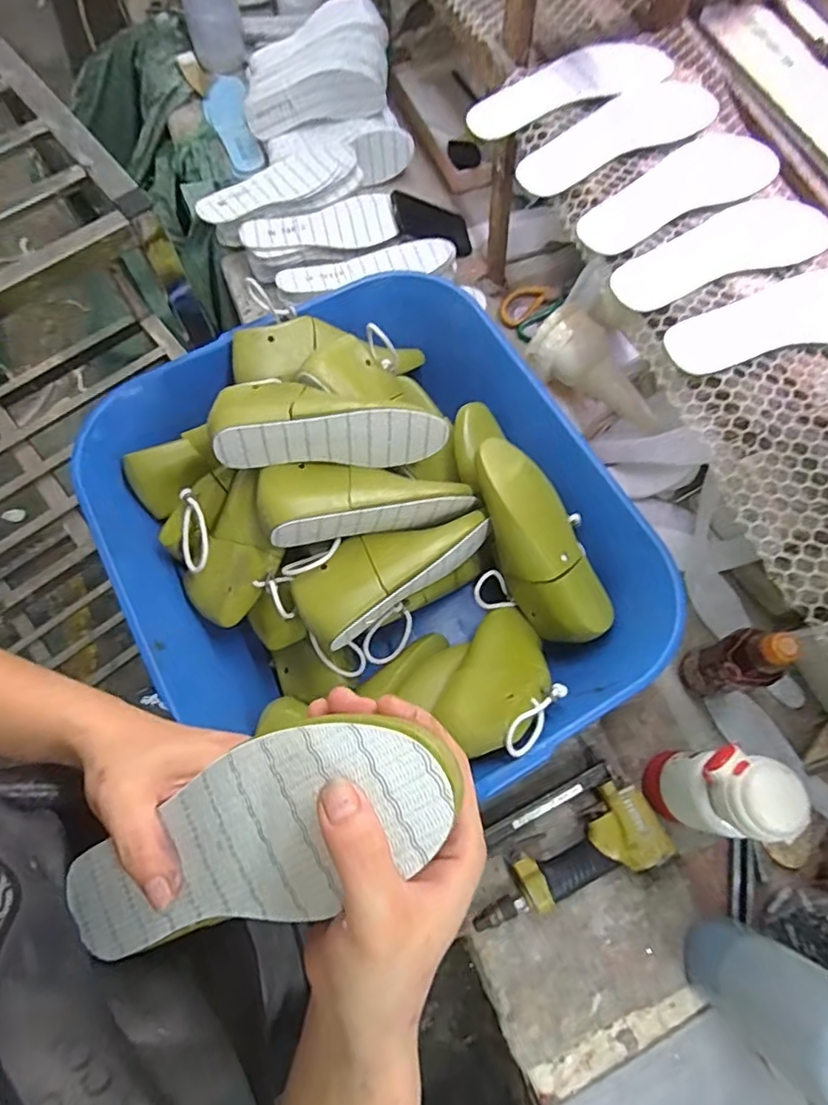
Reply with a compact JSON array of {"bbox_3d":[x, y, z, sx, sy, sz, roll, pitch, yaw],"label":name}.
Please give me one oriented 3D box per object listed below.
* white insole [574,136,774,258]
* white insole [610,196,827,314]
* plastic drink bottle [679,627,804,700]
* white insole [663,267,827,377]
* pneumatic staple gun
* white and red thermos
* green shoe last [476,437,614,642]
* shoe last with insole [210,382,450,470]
[{"bbox_3d":[0.273,-0.365,0.557,0.238,0.008,0.080,-33,74,-12],"label":"white insole"},{"bbox_3d":[0.299,-0.292,0.533,0.238,0.006,0.076,-22,72,-9],"label":"white insole"},{"bbox_3d":[0.366,0.126,0.635,0.057,0.193,0.063,-9,71,-5],"label":"plastic drink bottle"},{"bbox_3d":[0.343,-0.213,0.507,0.227,0.004,0.078,-19,72,-8],"label":"white insole"},{"bbox_3d":[0.162,0.337,0.618,0.226,0.046,0.130,-32,74,-12],"label":"pneumatic staple gun"},{"bbox_3d":[0.303,0.243,0.577,0.075,0.197,0.080,14,71,4],"label":"white and red thermos"},{"bbox_3d":[0.139,-0.012,0.637,0.085,0.065,0.239,-26,95,-10],"label":"green shoe last"},{"bbox_3d":[-0.090,-0.150,0.605,0.236,0.079,0.095,-8,71,-4],"label":"shoe last with insole"}]

